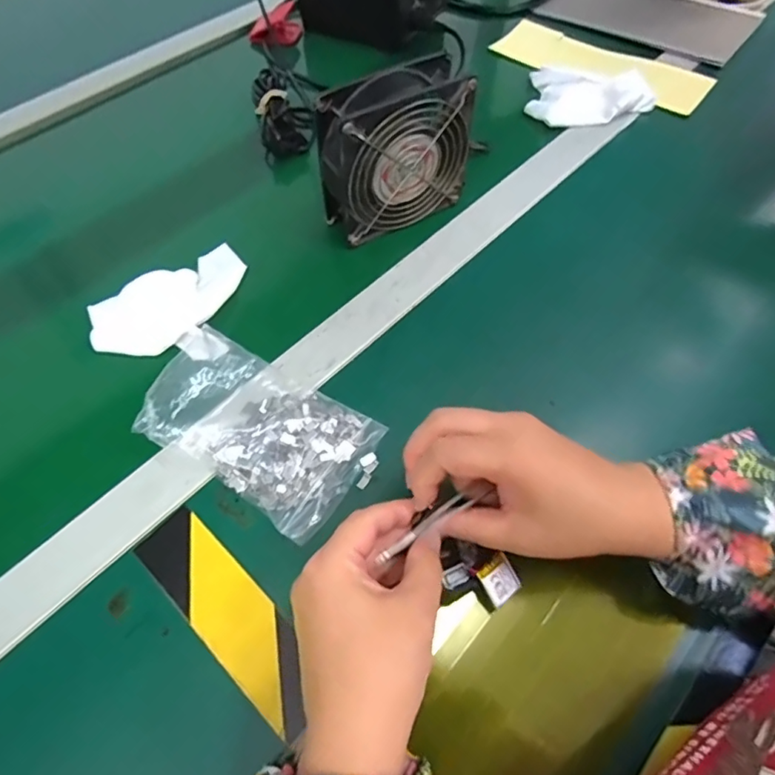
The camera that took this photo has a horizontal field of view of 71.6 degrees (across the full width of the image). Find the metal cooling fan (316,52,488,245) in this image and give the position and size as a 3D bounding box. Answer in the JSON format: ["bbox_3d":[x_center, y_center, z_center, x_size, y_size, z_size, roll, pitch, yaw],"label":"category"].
[{"bbox_3d":[0.006,-0.189,0.435,0.125,0.111,0.046,-28,62,-15],"label":"metal cooling fan"}]

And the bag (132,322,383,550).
[{"bbox_3d":[-0.084,0.023,0.349,0.145,0.043,0.095,27,63,16],"label":"bag"}]

